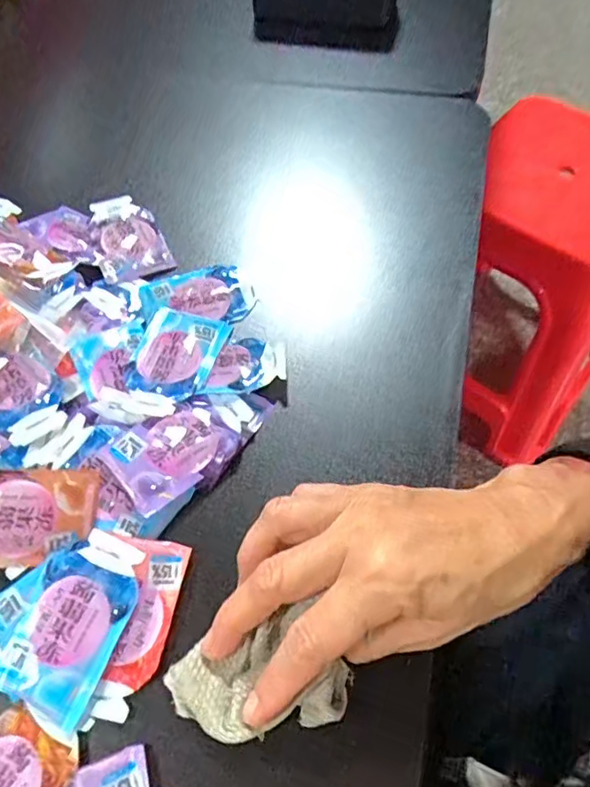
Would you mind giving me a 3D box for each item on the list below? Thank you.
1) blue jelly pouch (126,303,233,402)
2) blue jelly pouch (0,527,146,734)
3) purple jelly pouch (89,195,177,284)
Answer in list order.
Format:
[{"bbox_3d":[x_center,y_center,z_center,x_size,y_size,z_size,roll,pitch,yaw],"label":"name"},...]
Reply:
[{"bbox_3d":[-0.069,-0.025,0.331,0.047,0.005,0.063,10,60,9],"label":"blue jelly pouch"},{"bbox_3d":[-0.102,0.105,0.263,0.044,0.012,0.077,20,62,14],"label":"blue jelly pouch"},{"bbox_3d":[-0.116,-0.108,0.389,0.044,0.011,0.078,-24,61,-11],"label":"purple jelly pouch"}]

